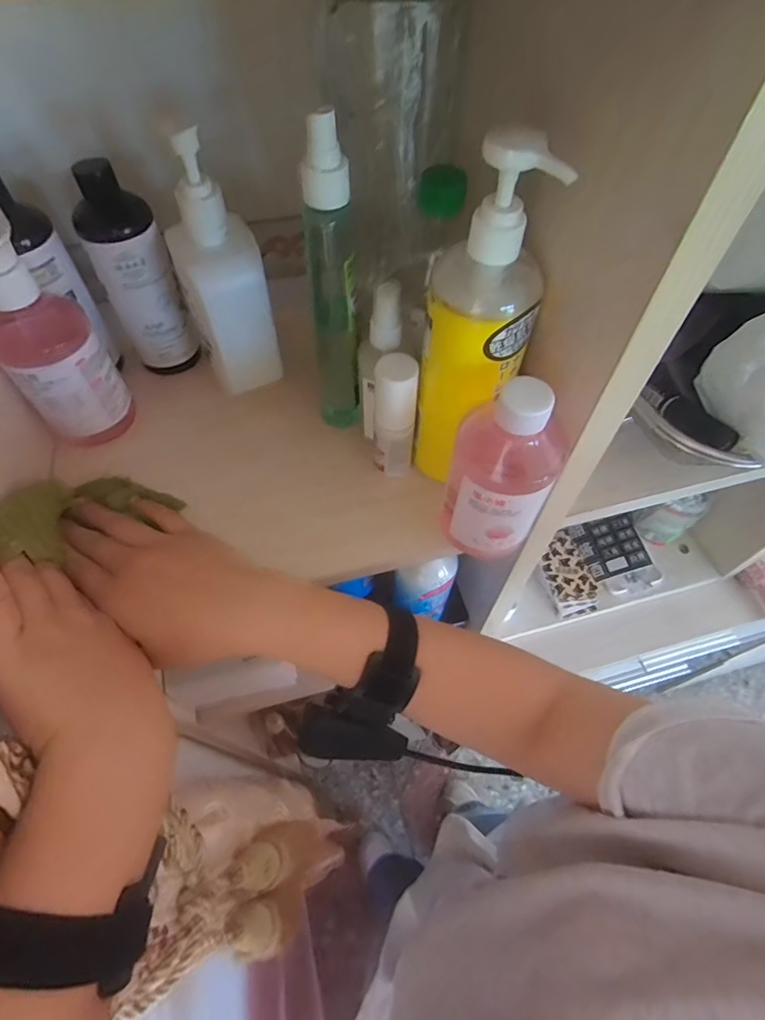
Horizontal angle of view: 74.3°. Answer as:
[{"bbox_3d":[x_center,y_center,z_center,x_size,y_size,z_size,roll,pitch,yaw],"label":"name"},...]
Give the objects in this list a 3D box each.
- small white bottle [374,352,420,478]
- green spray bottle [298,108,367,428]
[{"bbox_3d":[0.009,-0.061,0.366,0.028,0.109,0.025,3,58,1],"label":"small white bottle"},{"bbox_3d":[-0.031,-0.134,0.350,0.033,0.221,0.038,-5,58,-4],"label":"green spray bottle"}]

